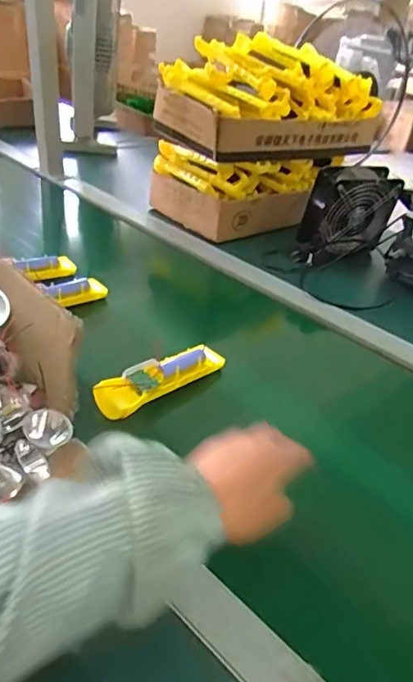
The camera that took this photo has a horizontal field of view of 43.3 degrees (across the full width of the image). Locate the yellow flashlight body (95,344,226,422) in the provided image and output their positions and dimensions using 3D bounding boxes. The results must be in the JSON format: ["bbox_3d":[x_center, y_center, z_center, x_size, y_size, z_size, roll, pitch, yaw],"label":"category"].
[{"bbox_3d":[-0.055,0.041,0.593,0.048,0.024,0.163,32,43,32],"label":"yellow flashlight body"}]

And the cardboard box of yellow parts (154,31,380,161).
[{"bbox_3d":[0.132,-0.463,1.005,0.435,0.166,0.212,-20,43,-31],"label":"cardboard box of yellow parts"}]

